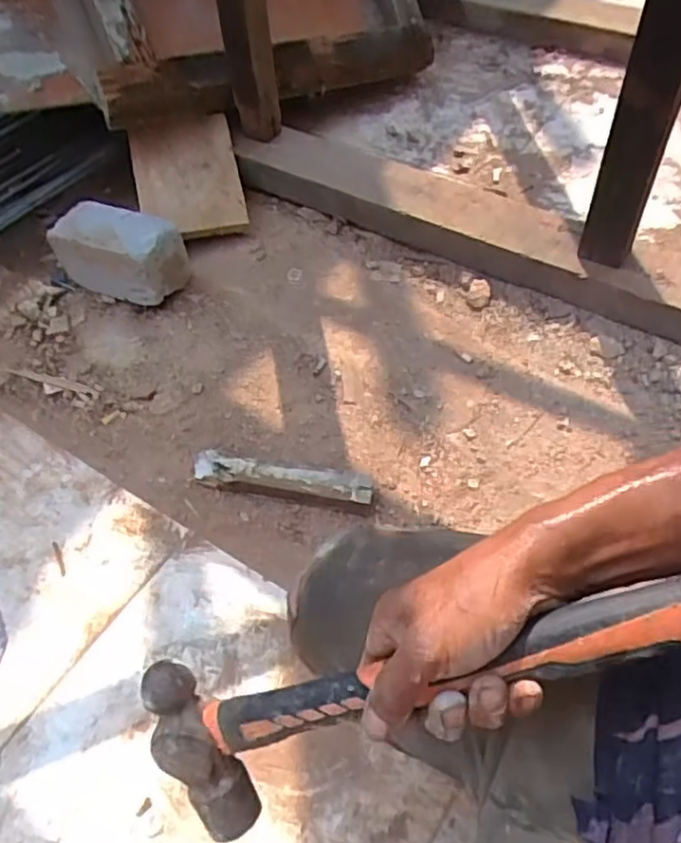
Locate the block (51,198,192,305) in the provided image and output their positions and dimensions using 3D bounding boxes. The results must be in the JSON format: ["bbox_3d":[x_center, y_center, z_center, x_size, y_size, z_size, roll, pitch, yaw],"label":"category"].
[{"bbox_3d":[-0.336,-0.256,1.040,0.179,0.116,0.091,16,56,16],"label":"block"}]

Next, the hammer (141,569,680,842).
[{"bbox_3d":[0.042,0.133,0.380,0.357,0.036,0.113,-30,93,19],"label":"hammer"}]

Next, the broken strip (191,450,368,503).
[{"bbox_3d":[-0.072,0.069,0.826,0.223,0.035,0.035,7,54,10],"label":"broken strip"}]

